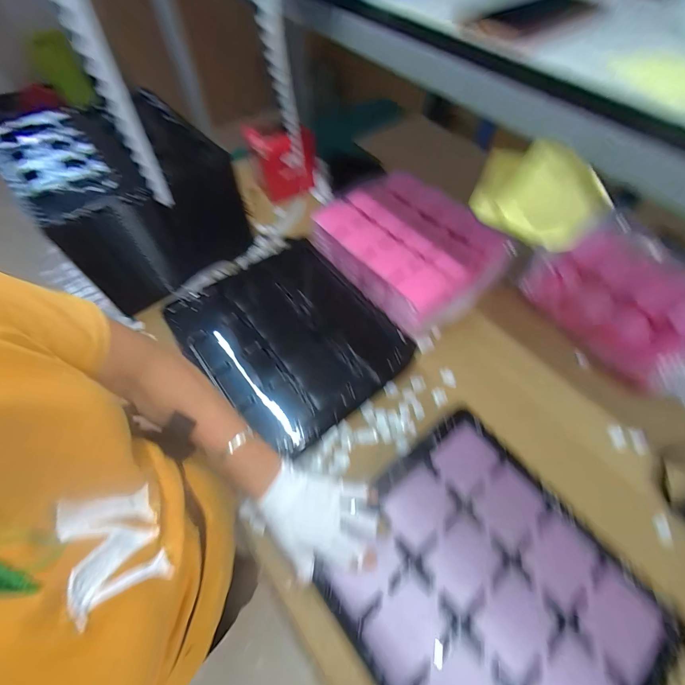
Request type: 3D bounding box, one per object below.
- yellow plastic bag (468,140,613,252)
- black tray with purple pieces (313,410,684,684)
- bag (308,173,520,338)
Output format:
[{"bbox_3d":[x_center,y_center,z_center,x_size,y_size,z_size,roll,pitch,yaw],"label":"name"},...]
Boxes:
[{"bbox_3d":[0.185,-0.138,0.297,0.115,0.095,0.026,33,64,16],"label":"yellow plastic bag"},{"bbox_3d":[0.181,0.316,0.393,0.323,0.049,0.350,-35,66,-20],"label":"black tray with purple pieces"},{"bbox_3d":[0.135,-0.229,0.732,0.300,0.132,0.416,-28,65,-17],"label":"bag"}]

